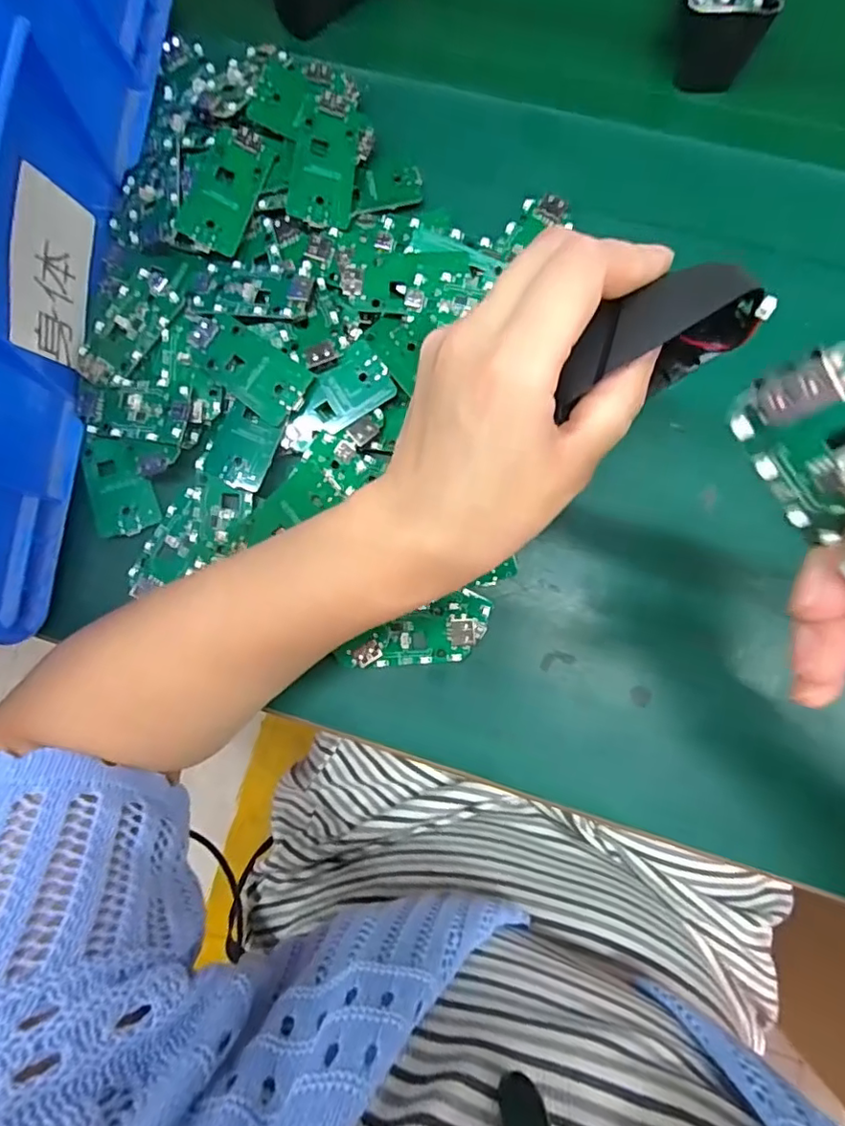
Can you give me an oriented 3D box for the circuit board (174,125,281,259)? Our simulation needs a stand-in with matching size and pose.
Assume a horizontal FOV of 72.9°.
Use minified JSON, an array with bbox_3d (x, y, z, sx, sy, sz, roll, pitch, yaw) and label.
[{"bbox_3d":[-0.103,-0.195,0.299,0.034,0.004,0.062,24,90,-7],"label":"circuit board"}]

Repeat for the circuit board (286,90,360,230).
[{"bbox_3d":[-0.049,-0.209,0.297,0.032,0.005,0.065,12,95,-13],"label":"circuit board"}]

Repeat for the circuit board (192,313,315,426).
[{"bbox_3d":[-0.083,-0.095,0.283,0.057,0.004,0.030,38,98,6],"label":"circuit board"}]

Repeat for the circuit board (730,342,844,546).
[{"bbox_3d":[0.094,-0.025,0.130,0.059,0.030,0.006,32,47,-32],"label":"circuit board"}]

